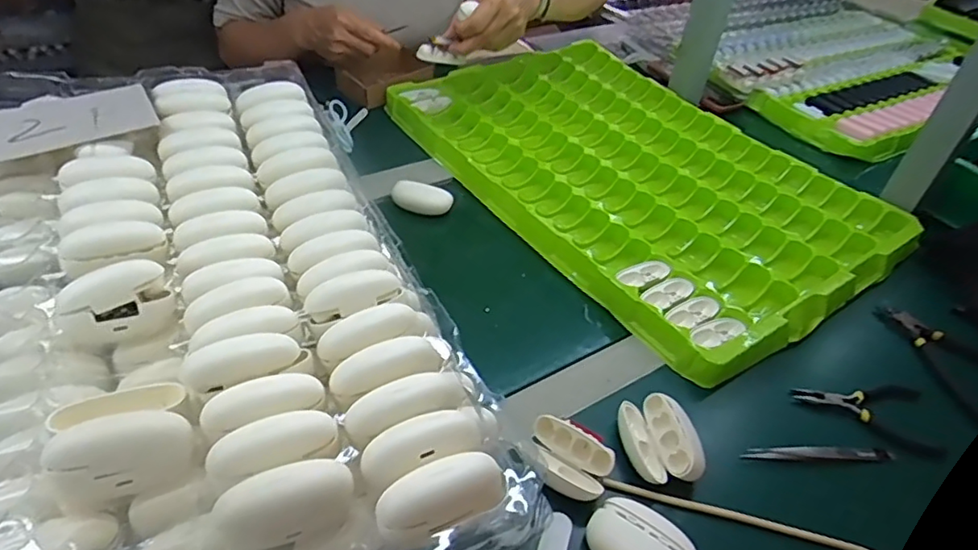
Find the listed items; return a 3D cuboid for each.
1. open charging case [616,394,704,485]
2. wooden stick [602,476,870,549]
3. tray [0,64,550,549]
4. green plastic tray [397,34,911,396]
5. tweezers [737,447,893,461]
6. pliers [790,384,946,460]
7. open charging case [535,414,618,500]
[{"bbox_3d":[0.128,0.124,0.446,0.048,0.030,0.066,-1,44,-9],"label":"open charging case"},{"bbox_3d":[0.176,0.171,0.419,0.187,0.004,0.007,14,44,7],"label":"wooden stick"},{"bbox_3d":[-0.273,-0.002,0.429,0.420,0.064,0.567,-14,48,-20],"label":"tray"},{"bbox_3d":[0.177,-0.140,0.746,0.396,0.046,0.586,-23,51,-28],"label":"green plastic tray"},{"bbox_3d":[0.262,0.140,0.464,0.122,0.008,0.011,2,44,-5],"label":"tweezers"},{"bbox_3d":[0.317,0.113,0.498,0.110,0.006,0.072,12,44,5],"label":"pliers"},{"bbox_3d":[0.056,0.131,0.421,0.060,0.026,0.045,22,46,15],"label":"open charging case"}]

